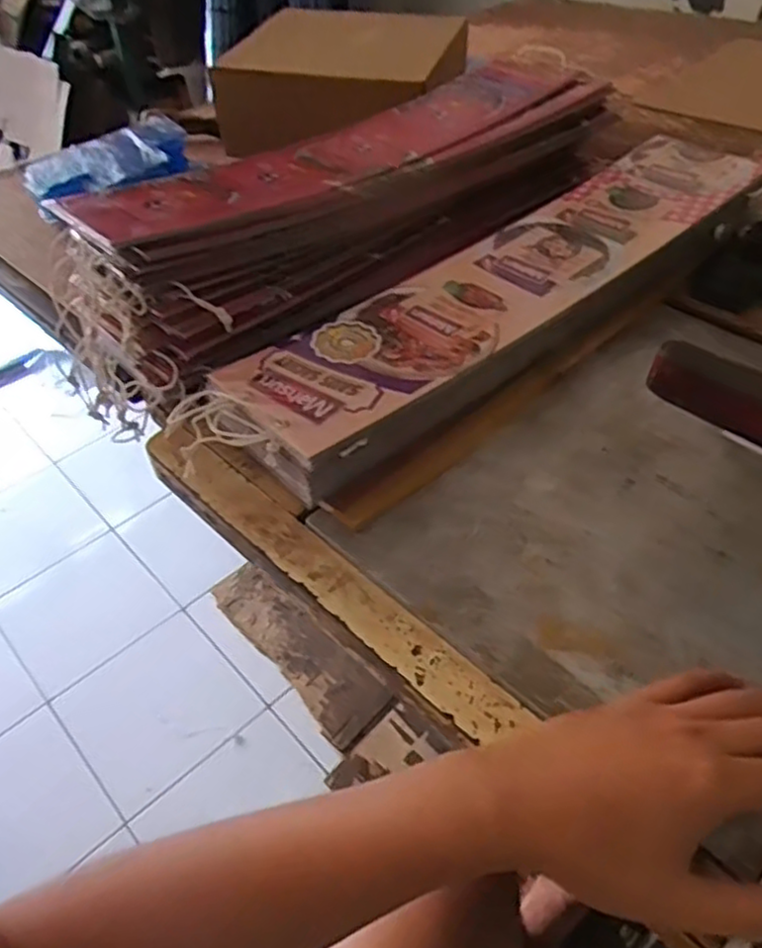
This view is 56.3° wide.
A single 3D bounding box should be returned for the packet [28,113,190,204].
[{"bbox_3d":[-0.304,-0.353,0.798,0.180,0.035,0.114,-27,50,-21],"label":"packet"}]

